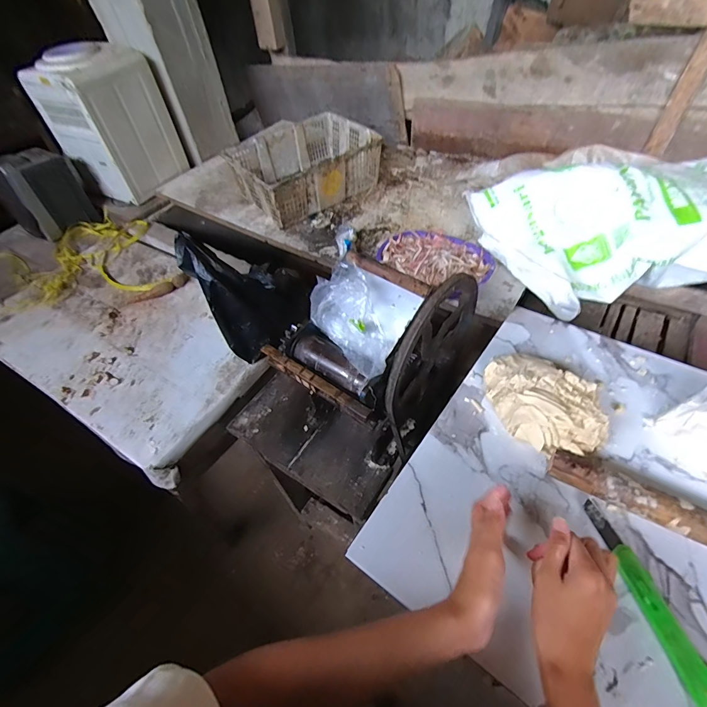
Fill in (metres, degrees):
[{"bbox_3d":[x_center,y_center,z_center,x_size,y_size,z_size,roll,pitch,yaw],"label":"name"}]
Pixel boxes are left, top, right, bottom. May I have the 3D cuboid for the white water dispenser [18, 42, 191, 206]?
[{"bbox_3d":[-0.913,-0.859,1.444,0.318,0.447,0.306,19,55,20],"label":"white water dispenser"}]

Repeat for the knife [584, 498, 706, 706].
[{"bbox_3d":[0.297,0.243,0.380,0.031,0.014,0.189,-13,51,-5],"label":"knife"}]

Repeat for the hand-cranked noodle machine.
[{"bbox_3d":[0.037,-0.006,0.698,0.248,0.340,0.282,29,59,25],"label":"hand-cranked noodle machine"}]

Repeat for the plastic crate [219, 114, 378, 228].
[{"bbox_3d":[-0.170,-0.665,1.362,0.473,0.159,0.333,-32,55,-19],"label":"plastic crate"}]

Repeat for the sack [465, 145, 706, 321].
[{"bbox_3d":[0.675,-0.311,0.948,0.668,0.213,0.401,-5,51,2],"label":"sack"}]

